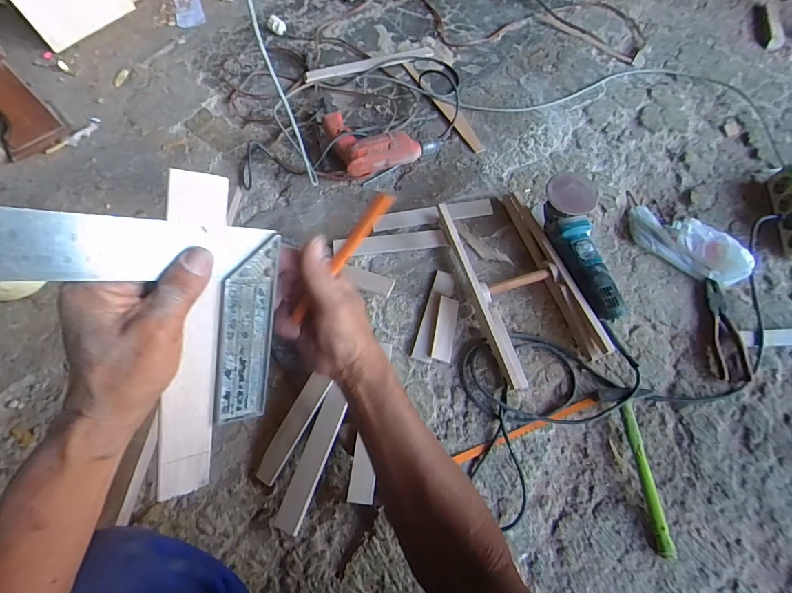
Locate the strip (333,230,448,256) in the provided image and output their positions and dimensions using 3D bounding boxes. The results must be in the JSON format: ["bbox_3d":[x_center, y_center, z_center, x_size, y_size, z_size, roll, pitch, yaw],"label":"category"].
[{"bbox_3d":[-0.013,-0.108,0.798,0.219,0.015,0.040,-6,65,-2],"label":"strip"}]

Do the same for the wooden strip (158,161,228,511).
[{"bbox_3d":[-0.151,0.036,0.297,0.007,0.038,0.245,21,107,45],"label":"wooden strip"}]

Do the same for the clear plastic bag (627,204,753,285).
[{"bbox_3d":[0.555,-0.104,0.778,0.091,0.067,0.229,-39,56,-16],"label":"clear plastic bag"}]

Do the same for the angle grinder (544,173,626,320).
[{"bbox_3d":[0.338,-0.090,0.726,0.080,0.068,0.273,-12,78,-5],"label":"angle grinder"}]

